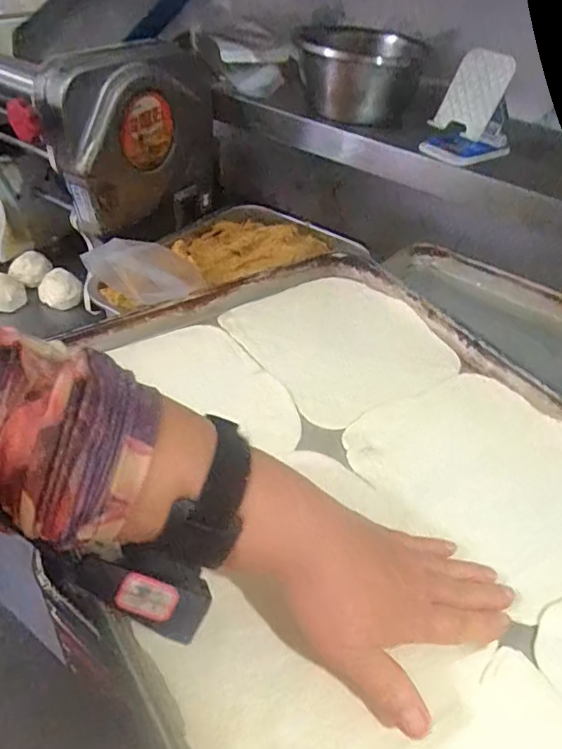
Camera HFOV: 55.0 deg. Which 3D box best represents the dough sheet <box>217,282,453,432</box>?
[{"bbox_3d":[0.060,-0.037,0.544,0.191,0.008,0.189,-21,49,-27],"label":"dough sheet"}]

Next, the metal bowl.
[{"bbox_3d":[0.109,-0.438,0.793,0.156,0.095,0.167,0,43,-7],"label":"metal bowl"}]

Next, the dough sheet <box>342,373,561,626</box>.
[{"bbox_3d":[0.171,0.076,0.433,0.191,0.007,0.188,-21,49,-27],"label":"dough sheet"}]

